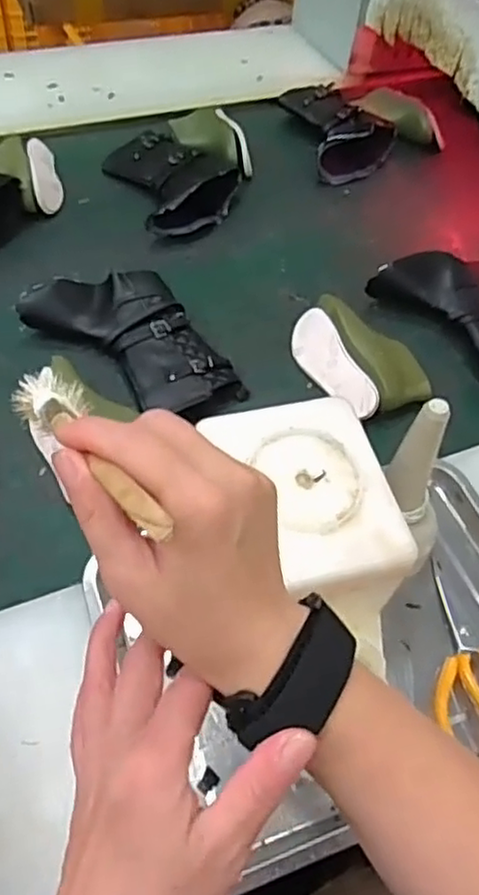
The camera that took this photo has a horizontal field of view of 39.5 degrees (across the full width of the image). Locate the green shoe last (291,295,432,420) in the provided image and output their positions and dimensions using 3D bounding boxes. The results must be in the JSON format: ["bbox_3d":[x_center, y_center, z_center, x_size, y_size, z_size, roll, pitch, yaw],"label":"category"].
[{"bbox_3d":[0.141,-0.112,0.829,0.110,0.066,0.184,-29,60,-26],"label":"green shoe last"}]

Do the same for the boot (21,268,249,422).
[{"bbox_3d":[-0.120,-0.136,0.831,0.281,0.057,0.151,33,56,18],"label":"boot"}]

